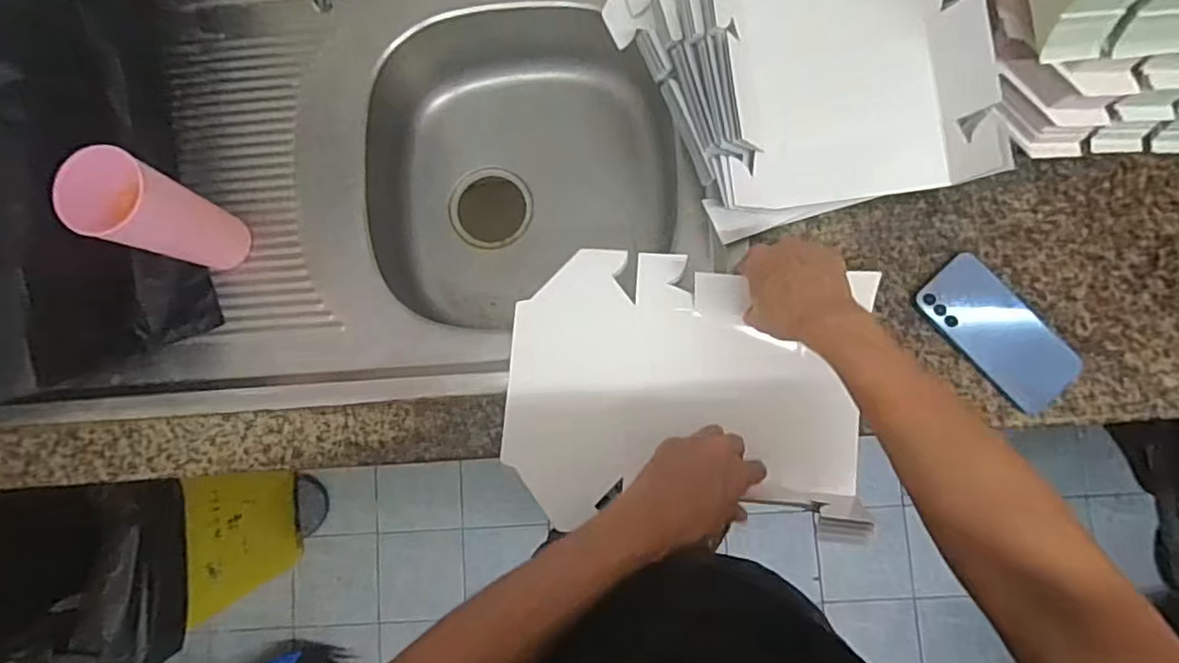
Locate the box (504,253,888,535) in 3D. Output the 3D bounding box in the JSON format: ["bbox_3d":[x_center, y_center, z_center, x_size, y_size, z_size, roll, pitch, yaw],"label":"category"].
[{"bbox_3d":[0.091,0.056,0.627,0.341,0.033,0.260,3,84,3],"label":"box"}]

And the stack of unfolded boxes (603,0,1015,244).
[{"bbox_3d":[0.212,-0.302,0.642,0.328,0.076,0.370,-12,83,1],"label":"stack of unfolded boxes"}]

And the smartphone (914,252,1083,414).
[{"bbox_3d":[0.406,0.001,0.630,0.077,0.009,0.163,-45,84,-3],"label":"smartphone"}]

